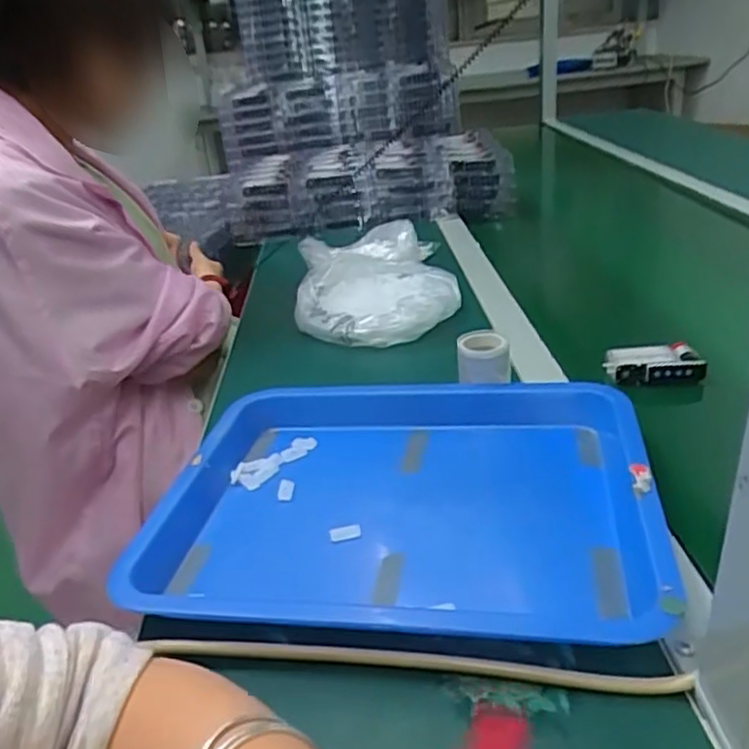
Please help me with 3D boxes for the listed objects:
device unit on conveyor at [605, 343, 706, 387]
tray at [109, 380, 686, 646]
[{"bbox_3d":[0.246,-0.008,0.603,0.079,0.034,0.022,-5,27,5],"label":"device unit on conveyor"},{"bbox_3d":[0.020,0.078,0.473,0.332,0.040,0.250,-3,27,9],"label":"tray"}]

